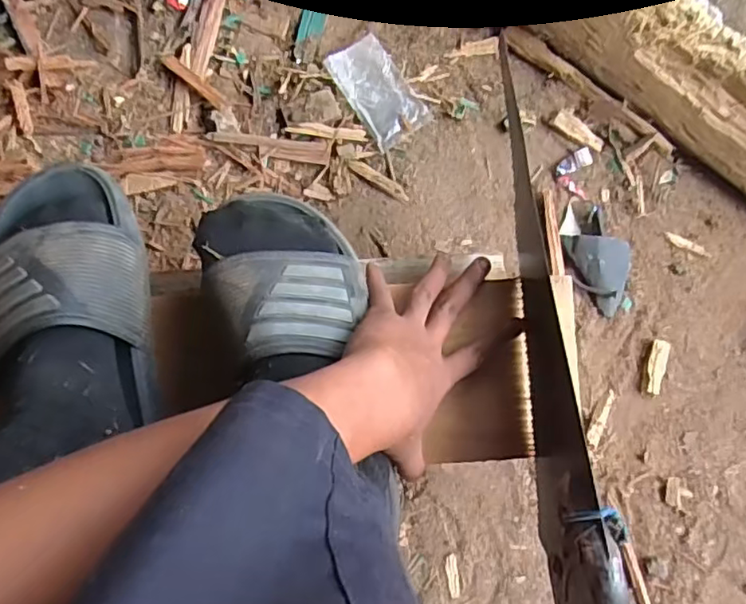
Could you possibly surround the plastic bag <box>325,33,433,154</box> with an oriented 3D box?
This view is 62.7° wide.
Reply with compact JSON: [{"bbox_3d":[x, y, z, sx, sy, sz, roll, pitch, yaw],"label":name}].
[{"bbox_3d":[0.004,-0.194,0.562,0.058,0.014,0.098,-34,82,-6],"label":"plastic bag"}]

